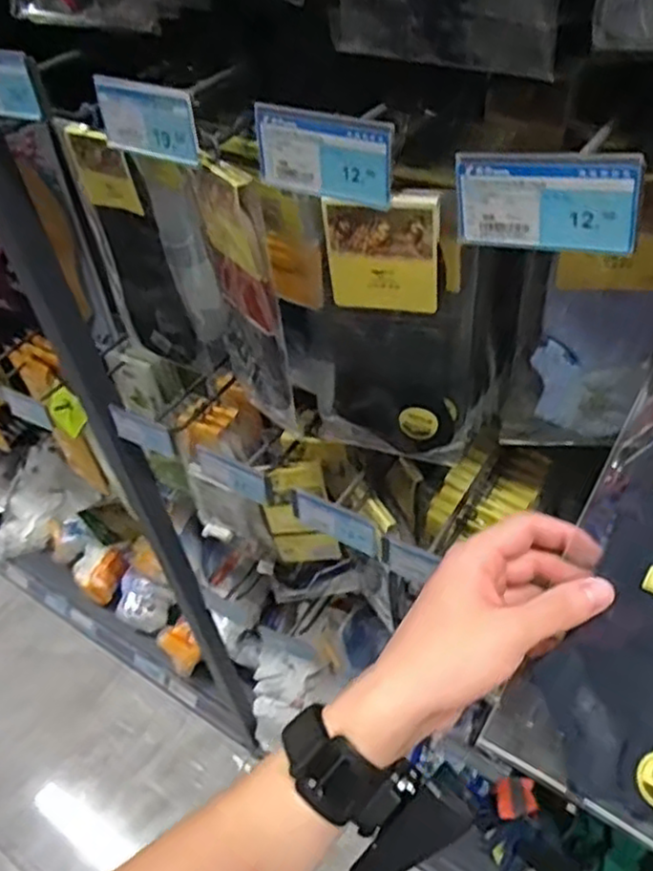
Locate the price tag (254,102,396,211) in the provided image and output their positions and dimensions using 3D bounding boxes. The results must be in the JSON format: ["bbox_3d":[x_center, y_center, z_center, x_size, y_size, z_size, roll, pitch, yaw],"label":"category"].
[{"bbox_3d":[-0.001,-0.147,0.369,0.081,0.043,0.008,21,52,25],"label":"price tag"}]

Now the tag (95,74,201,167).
[{"bbox_3d":[-0.110,-0.193,0.430,0.077,0.044,0.010,26,54,28],"label":"tag"}]

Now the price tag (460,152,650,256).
[{"bbox_3d":[0.097,-0.104,0.315,0.082,0.043,0.004,14,44,31],"label":"price tag"}]

